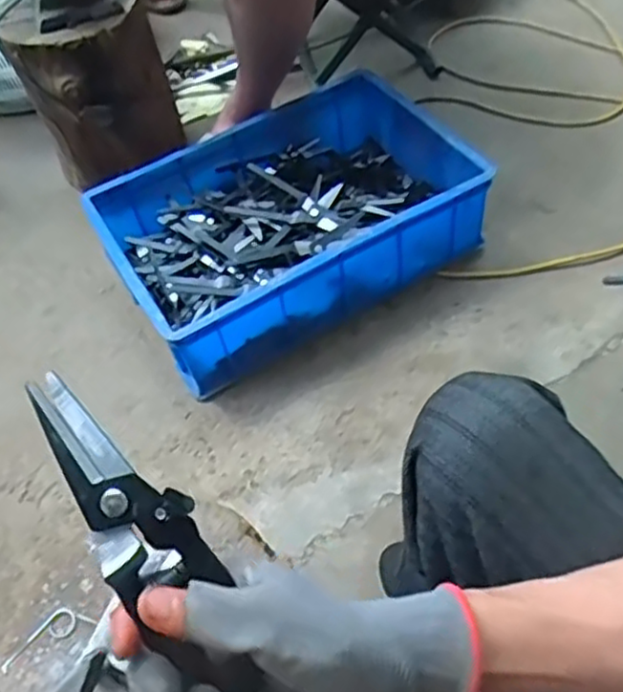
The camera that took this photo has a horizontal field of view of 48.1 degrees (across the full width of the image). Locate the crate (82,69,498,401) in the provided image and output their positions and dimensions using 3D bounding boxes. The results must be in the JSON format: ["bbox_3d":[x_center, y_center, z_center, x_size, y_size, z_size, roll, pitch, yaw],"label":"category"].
[{"bbox_3d":[-0.043,-0.190,1.059,0.500,0.153,0.350,-27,55,-15],"label":"crate"}]

